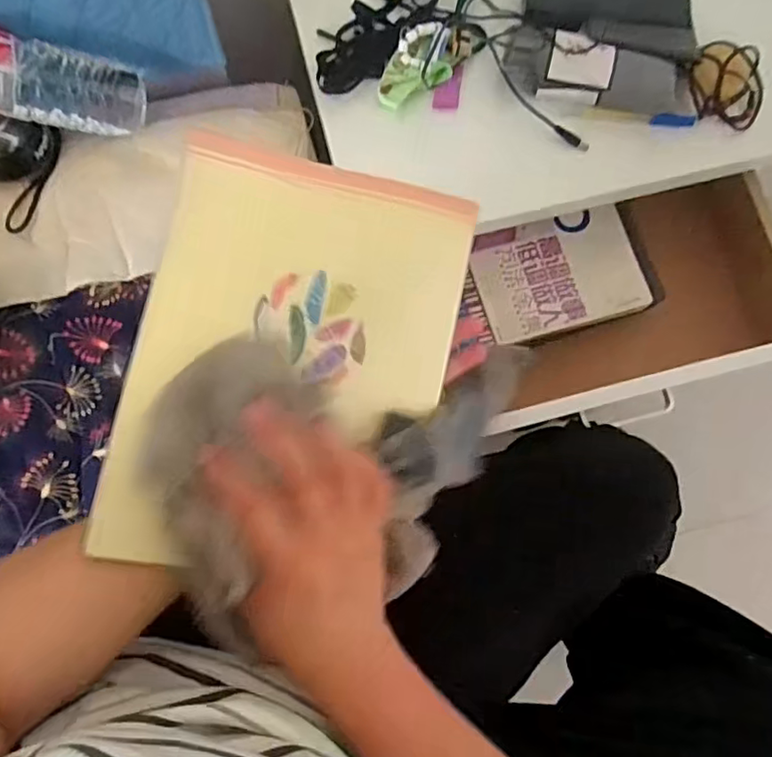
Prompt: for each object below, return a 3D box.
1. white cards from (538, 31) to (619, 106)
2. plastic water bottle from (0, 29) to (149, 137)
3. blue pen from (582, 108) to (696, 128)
[{"bbox_3d":[0.173,-0.277,0.508,0.058,0.031,0.051,18,79,4],"label":"white cards"},{"bbox_3d":[-0.330,-0.265,0.496,0.225,0.057,0.066,-2,76,-32],"label":"plastic water bottle"},{"bbox_3d":[0.230,-0.237,0.514,0.103,0.008,0.009,4,78,1],"label":"blue pen"}]

